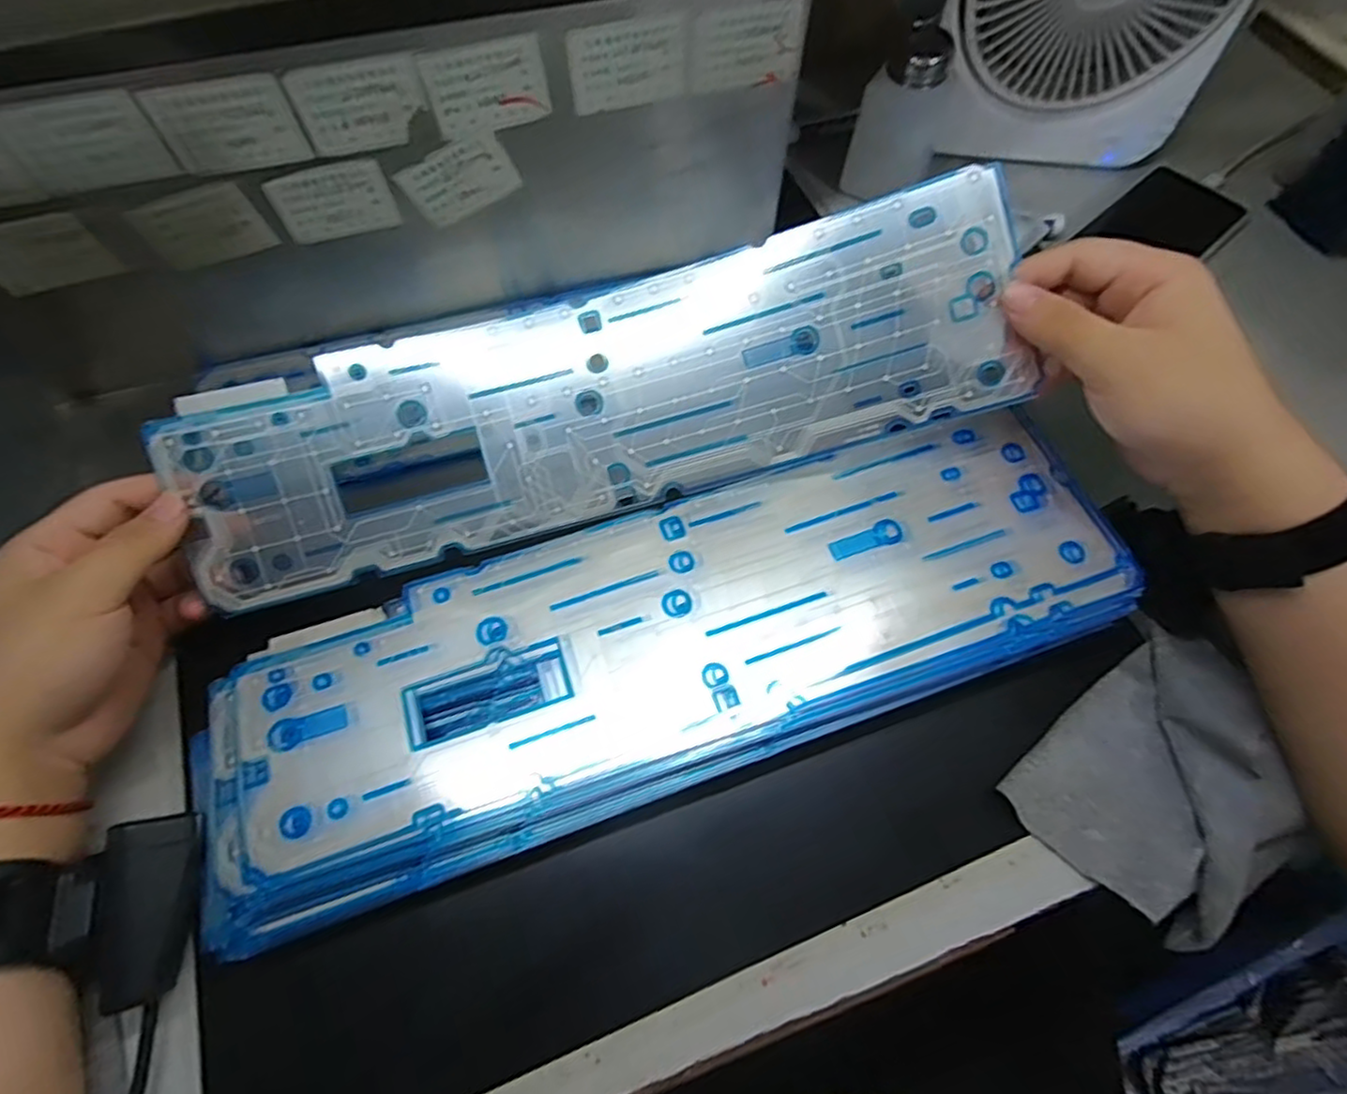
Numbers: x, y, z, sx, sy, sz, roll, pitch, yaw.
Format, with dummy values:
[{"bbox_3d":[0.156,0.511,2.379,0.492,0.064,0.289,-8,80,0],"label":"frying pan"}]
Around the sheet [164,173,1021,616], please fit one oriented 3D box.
[{"bbox_3d":[-0.036,-0.074,0.318,0.398,0.030,0.108,-14,93,1],"label":"sheet"}]

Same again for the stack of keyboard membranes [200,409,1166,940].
[{"bbox_3d":[0.005,0.042,0.309,0.431,0.020,0.130,-17,65,-8],"label":"stack of keyboard membranes"}]

